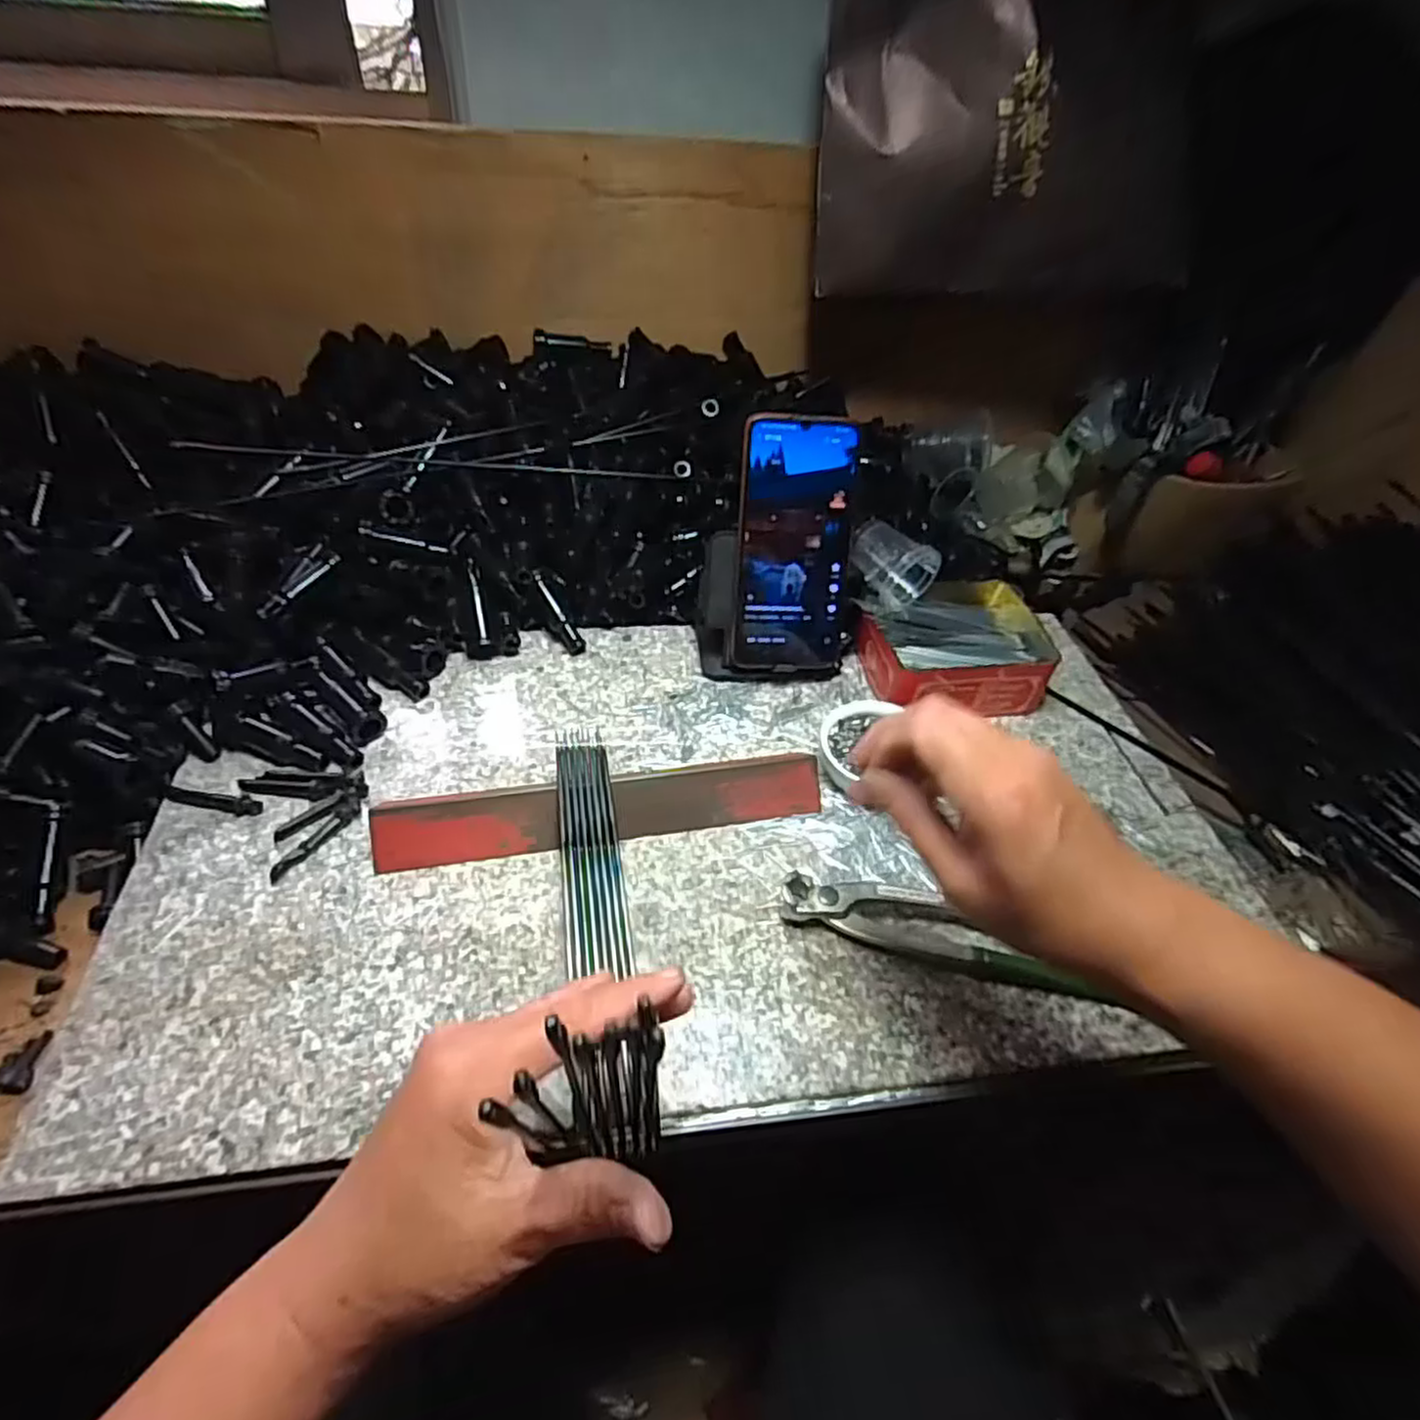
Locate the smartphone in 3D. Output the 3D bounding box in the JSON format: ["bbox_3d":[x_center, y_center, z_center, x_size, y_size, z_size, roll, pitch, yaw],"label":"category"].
[{"bbox_3d":[0.058,-0.109,0.508,0.077,0.165,0.007,-1,20,-7],"label":"smartphone"}]

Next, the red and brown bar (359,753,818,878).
[{"bbox_3d":[-0.059,0.058,0.440,0.255,0.024,0.032,-6,46,-10],"label":"red and brown bar"}]

